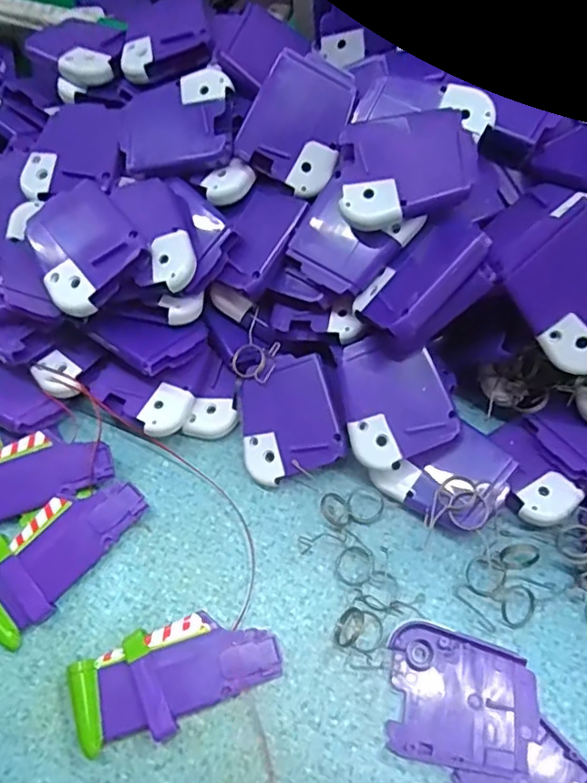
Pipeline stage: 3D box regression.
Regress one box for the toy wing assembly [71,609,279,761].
[{"bbox_3d":[-0.052,0.124,0.261,0.089,0.012,0.041,-18,62,-6],"label":"toy wing assembly"}]

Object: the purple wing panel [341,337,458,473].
[{"bbox_3d":[0.047,0.003,0.288,0.051,0.004,0.060,-23,80,-1],"label":"purple wing panel"}]

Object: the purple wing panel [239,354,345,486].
[{"bbox_3d":[-0.004,0.015,0.303,0.049,0.004,0.056,-17,78,11],"label":"purple wing panel"}]

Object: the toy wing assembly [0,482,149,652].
[{"bbox_3d":[-0.116,0.075,0.285,0.040,0.007,0.086,40,75,5],"label":"toy wing assembly"}]

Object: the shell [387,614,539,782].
[{"bbox_3d":[0.072,0.131,0.254,0.060,0.007,0.053,8,62,7],"label":"shell"}]

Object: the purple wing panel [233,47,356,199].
[{"bbox_3d":[0.004,-0.135,0.296,0.049,0.004,0.061,29,100,0],"label":"purple wing panel"}]

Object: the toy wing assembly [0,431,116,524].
[{"bbox_3d":[-0.138,0.045,0.304,0.085,0.017,0.040,-26,63,-10],"label":"toy wing assembly"}]

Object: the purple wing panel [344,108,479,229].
[{"bbox_3d":[0.052,-0.103,0.272,0.059,0.006,0.049,-6,81,7],"label":"purple wing panel"}]

